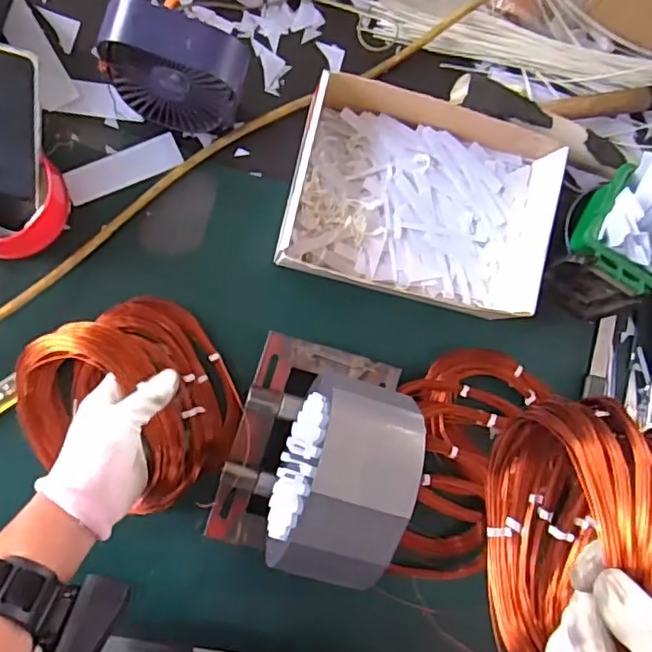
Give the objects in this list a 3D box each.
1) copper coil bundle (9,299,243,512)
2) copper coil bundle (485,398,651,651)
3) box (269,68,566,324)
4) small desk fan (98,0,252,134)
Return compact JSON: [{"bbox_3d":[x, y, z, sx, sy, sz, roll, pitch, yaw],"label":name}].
[{"bbox_3d":[-0.176,0.072,0.542,0.175,0.045,0.181,0,87,-9],"label":"copper coil bundle"},{"bbox_3d":[0.140,0.126,0.349,0.067,0.118,0.163,23,84,-7],"label":"copper coil bundle"},{"bbox_3d":[0.089,-0.119,0.576,0.251,0.071,0.185,15,85,-8],"label":"box"},{"bbox_3d":[-0.132,-0.220,0.527,0.116,0.119,0.057,17,85,-7],"label":"small desk fan"}]

